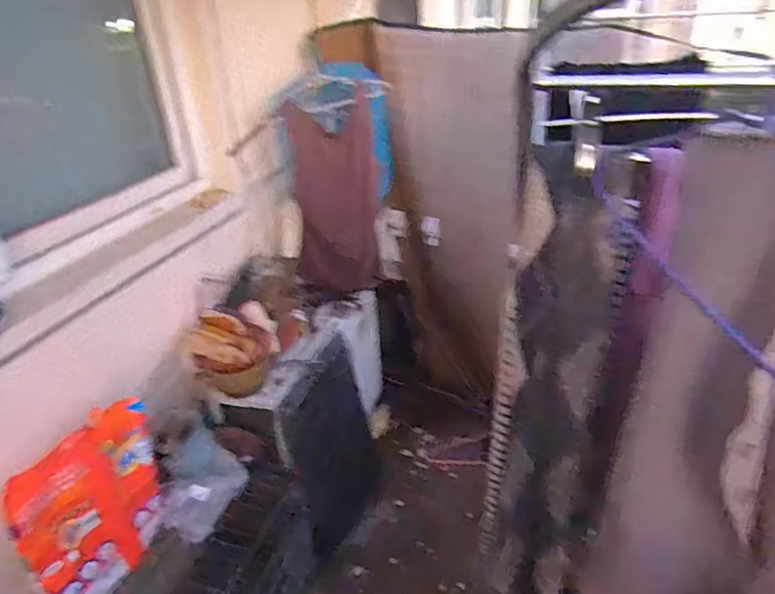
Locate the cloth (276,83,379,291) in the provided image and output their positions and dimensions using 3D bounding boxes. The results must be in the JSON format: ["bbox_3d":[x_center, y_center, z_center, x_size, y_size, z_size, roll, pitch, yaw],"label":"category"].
[{"bbox_3d":[-0.174,-0.322,1.786,0.272,0.576,0.142,1,28,7],"label":"cloth"}]

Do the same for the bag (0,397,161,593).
[{"bbox_3d":[-0.583,0.429,1.115,0.046,0.363,0.330,7,29,19],"label":"bag"}]

